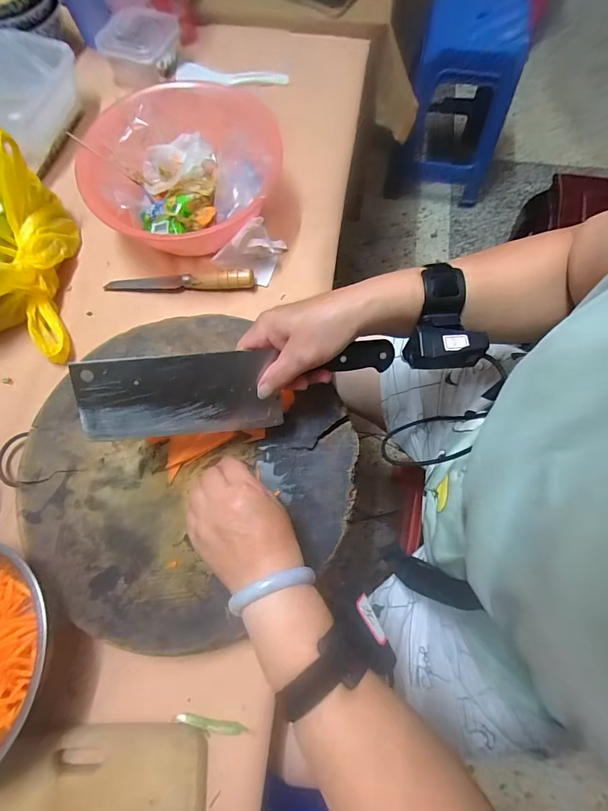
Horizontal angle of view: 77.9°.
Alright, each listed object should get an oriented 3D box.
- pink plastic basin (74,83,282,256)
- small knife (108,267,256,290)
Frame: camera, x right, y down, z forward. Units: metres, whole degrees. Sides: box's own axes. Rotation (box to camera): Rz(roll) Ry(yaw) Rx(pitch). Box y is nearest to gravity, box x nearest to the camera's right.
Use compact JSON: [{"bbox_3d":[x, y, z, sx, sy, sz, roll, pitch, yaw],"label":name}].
[{"bbox_3d":[-0.153,-0.304,0.511,0.241,0.095,0.229,-1,73,2],"label":"pink plastic basin"},{"bbox_3d":[-0.170,-0.170,0.510,0.205,0.023,0.023,1,73,2],"label":"small knife"}]

